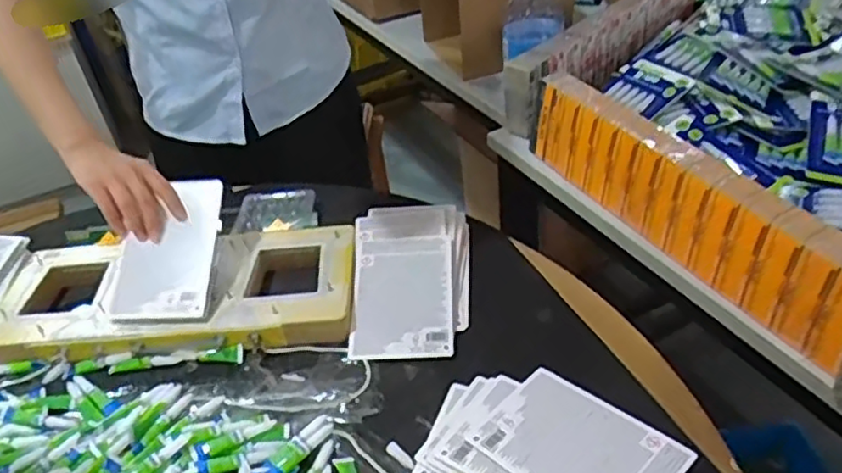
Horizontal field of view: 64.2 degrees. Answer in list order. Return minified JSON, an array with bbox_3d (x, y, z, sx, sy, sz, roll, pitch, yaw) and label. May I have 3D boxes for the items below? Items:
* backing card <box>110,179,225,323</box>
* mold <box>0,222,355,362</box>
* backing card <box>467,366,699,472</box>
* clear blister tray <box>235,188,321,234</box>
[{"bbox_3d":[-0.296,0.016,0.785,0.113,0.015,0.172,-1,68,4],"label":"backing card"},{"bbox_3d":[-0.299,0.070,0.815,0.438,0.049,0.179,-6,38,3],"label":"mold"},{"bbox_3d":[0.138,0.187,0.600,0.114,0.008,0.167,-34,40,-29],"label":"backing card"},{"bbox_3d":[-0.200,-0.038,0.926,0.110,0.022,0.131,-12,38,-5],"label":"clear blister tray"}]

